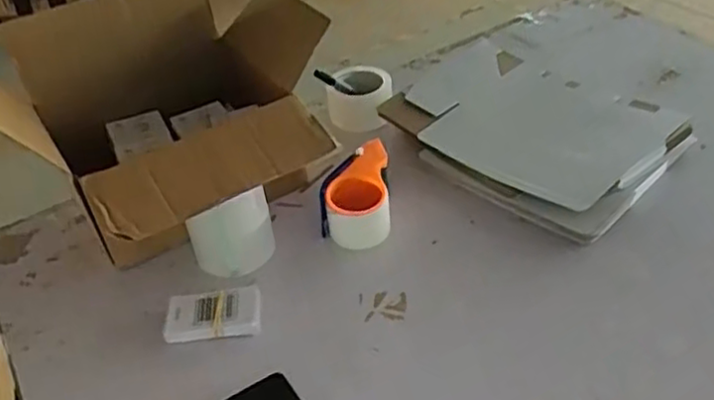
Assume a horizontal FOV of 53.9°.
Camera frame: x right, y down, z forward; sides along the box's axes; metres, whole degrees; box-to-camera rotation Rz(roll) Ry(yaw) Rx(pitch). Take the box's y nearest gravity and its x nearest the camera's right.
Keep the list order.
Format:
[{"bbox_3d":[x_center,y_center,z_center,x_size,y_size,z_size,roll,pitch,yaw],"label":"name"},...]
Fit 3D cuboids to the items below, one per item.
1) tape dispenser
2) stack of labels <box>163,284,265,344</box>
[{"bbox_3d":[-0.002,-0.006,0.963,0.093,0.078,0.144,-5,39,4],"label":"tape dispenser"},{"bbox_3d":[-0.173,0.137,0.849,0.113,0.015,0.071,-9,39,-2],"label":"stack of labels"}]

